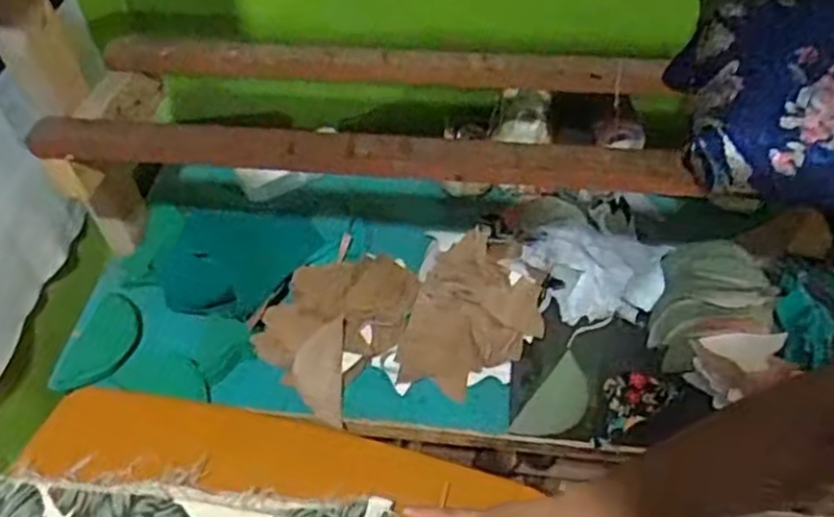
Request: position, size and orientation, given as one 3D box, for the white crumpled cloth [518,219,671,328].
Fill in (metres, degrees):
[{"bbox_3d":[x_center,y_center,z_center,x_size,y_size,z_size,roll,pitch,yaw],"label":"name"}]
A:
[{"bbox_3d":[0.199,0.010,0.846,0.154,0.038,0.125,10,49,12],"label":"white crumpled cloth"}]

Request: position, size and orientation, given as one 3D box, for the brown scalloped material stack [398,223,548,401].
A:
[{"bbox_3d":[0.068,0.049,0.828,0.147,0.040,0.204,15,50,16],"label":"brown scalloped material stack"}]

